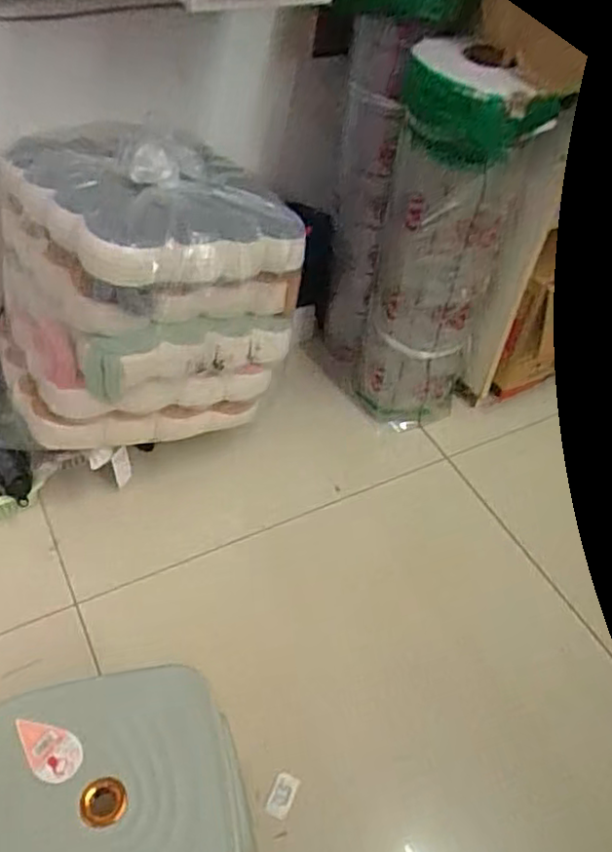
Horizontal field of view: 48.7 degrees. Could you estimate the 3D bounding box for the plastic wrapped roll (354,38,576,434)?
[{"bbox_3d":[0.254,-0.316,1.333,0.237,0.732,0.193,1,48,-7],"label":"plastic wrapped roll"}]

